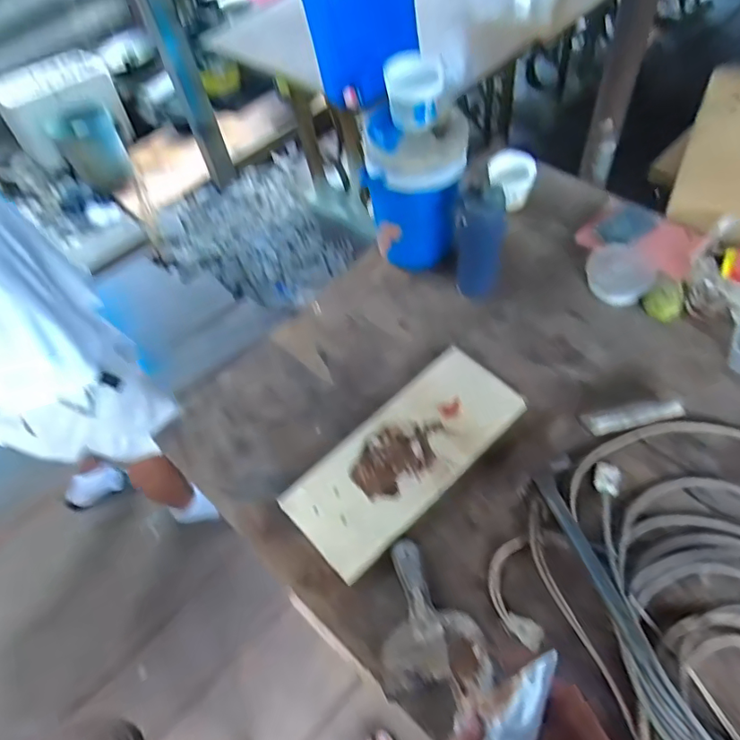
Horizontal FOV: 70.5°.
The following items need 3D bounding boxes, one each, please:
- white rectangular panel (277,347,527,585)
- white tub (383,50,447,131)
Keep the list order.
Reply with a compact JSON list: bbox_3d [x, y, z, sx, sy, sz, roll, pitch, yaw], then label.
[{"bbox_3d":[0.056,0.127,0.806,0.378,0.024,0.166,-39,59,-19],"label":"white rectangular panel"},{"bbox_3d":[0.070,-0.436,0.822,0.092,0.074,0.073,-1,58,4],"label":"white tub"}]

